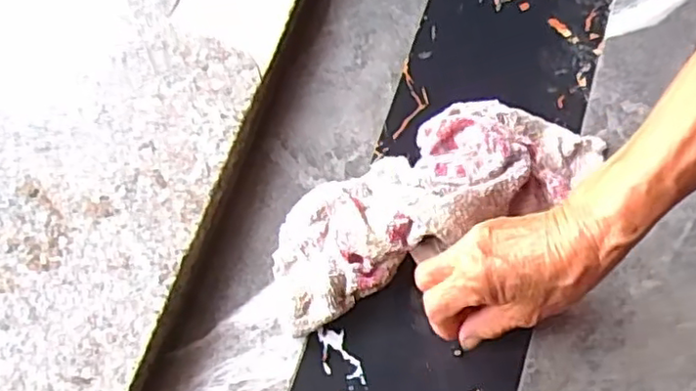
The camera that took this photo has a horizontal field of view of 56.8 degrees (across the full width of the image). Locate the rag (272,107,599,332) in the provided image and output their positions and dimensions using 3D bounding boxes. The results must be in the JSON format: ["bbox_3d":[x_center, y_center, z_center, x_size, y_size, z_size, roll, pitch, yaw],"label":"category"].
[{"bbox_3d":[0.059,-0.007,0.461,0.254,0.051,0.092,-28,74,-10],"label":"rag"}]

